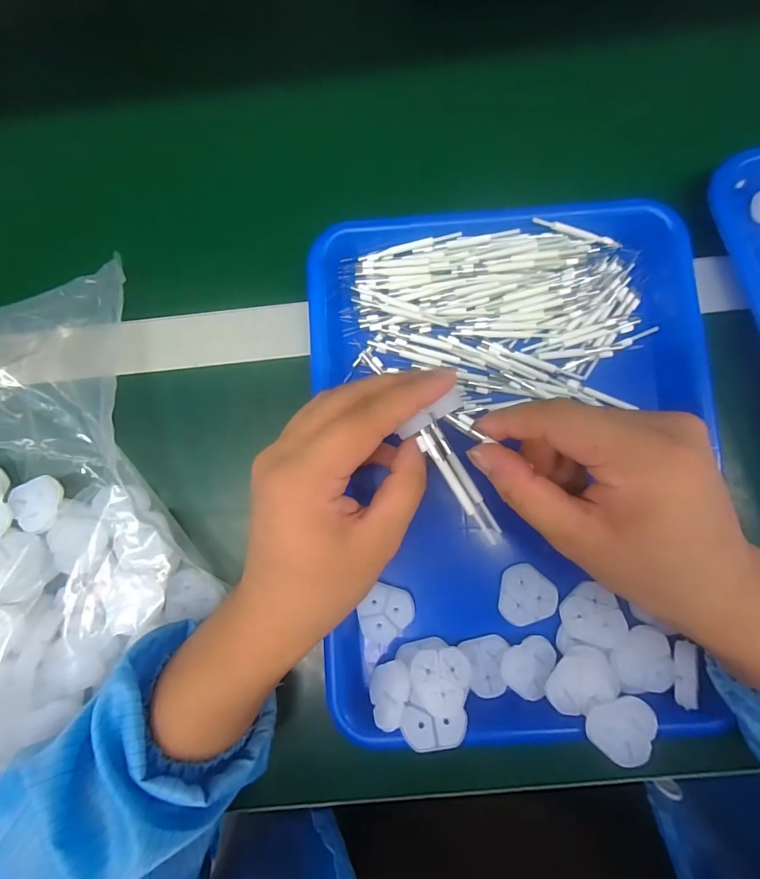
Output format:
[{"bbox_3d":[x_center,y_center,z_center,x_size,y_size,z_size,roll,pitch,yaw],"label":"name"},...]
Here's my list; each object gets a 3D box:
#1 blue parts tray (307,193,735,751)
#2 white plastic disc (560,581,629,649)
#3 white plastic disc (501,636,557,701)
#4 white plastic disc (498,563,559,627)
[{"bbox_3d":[0.084,0.012,0.276,0.242,0.030,0.334,-4,83,2],"label":"blue parts tray"},{"bbox_3d":[0.132,0.110,0.266,0.035,0.004,0.038,-3,73,11],"label":"white plastic disc"},{"bbox_3d":[0.092,0.140,0.267,0.030,0.005,0.036,28,85,5],"label":"white plastic disc"},{"bbox_3d":[0.093,0.099,0.274,0.036,0.004,0.035,0,84,2],"label":"white plastic disc"}]

